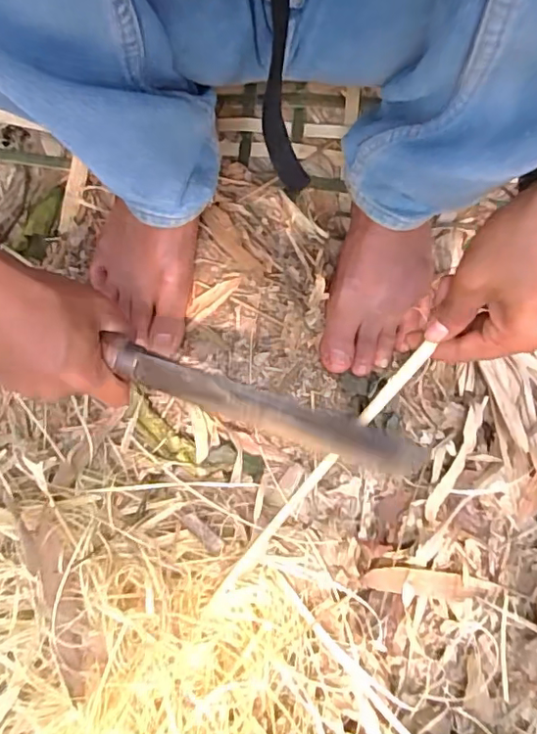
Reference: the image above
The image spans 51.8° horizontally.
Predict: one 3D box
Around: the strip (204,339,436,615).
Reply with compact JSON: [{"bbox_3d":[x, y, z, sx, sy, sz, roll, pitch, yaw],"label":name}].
[{"bbox_3d":[0.030,0.092,0.419,0.010,0.014,0.280,40,110,12],"label":"strip"}]

